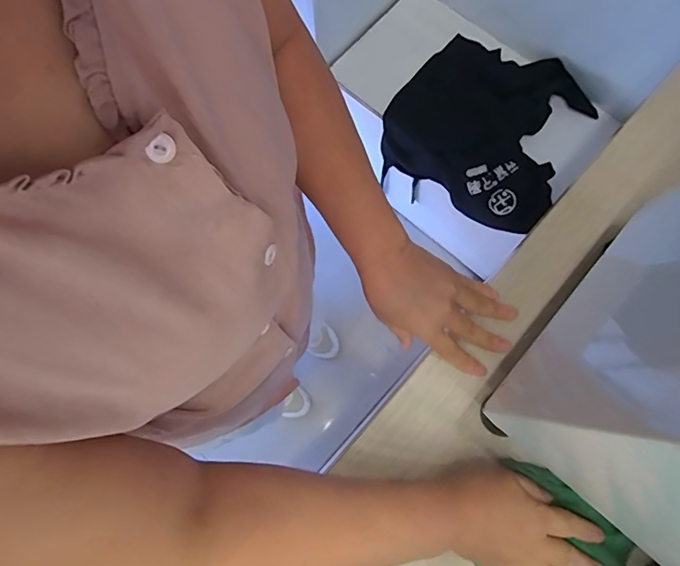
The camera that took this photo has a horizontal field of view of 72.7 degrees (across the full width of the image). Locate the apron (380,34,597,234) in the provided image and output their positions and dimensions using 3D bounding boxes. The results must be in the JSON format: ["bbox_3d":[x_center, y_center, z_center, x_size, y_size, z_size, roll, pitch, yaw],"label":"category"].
[{"bbox_3d":[0.301,-0.332,1.020,0.388,0.087,0.374,22,79,6],"label":"apron"}]

